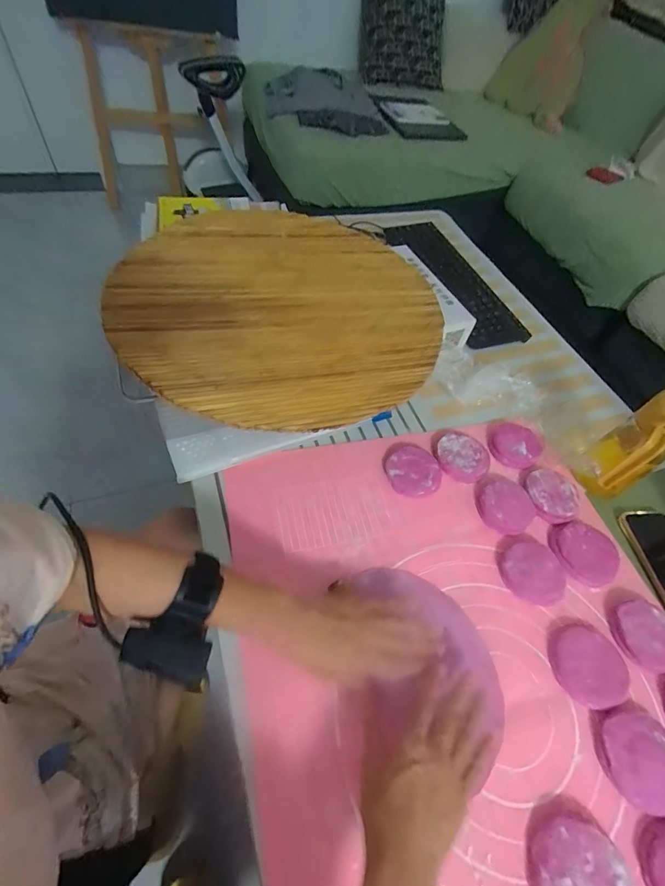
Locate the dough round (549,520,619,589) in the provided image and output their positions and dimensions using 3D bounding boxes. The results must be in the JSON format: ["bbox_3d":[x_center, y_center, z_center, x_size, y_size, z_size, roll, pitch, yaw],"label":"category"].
[{"bbox_3d":[0.327,0.143,0.520,0.080,0.018,0.081,3,54,-4],"label":"dough round"}]

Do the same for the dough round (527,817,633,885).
[{"bbox_3d":[0.210,0.372,0.332,0.082,0.018,0.082,3,54,-4],"label":"dough round"}]

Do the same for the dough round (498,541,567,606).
[{"bbox_3d":[0.250,0.161,0.492,0.069,0.020,0.074,3,54,-4],"label":"dough round"}]

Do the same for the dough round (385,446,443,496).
[{"bbox_3d":[0.114,0.038,0.560,0.076,0.014,0.077,3,54,-4],"label":"dough round"}]

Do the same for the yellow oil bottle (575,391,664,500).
[{"bbox_3d":[0.396,0.009,0.525,0.085,0.177,0.070,-30,62,-25],"label":"yellow oil bottle"}]

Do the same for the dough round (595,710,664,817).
[{"bbox_3d":[0.305,0.310,0.389,0.078,0.019,0.077,3,54,-4],"label":"dough round"}]

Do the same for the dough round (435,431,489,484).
[{"bbox_3d":[0.191,0.020,0.583,0.075,0.014,0.077,3,54,-4],"label":"dough round"}]

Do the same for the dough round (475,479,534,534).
[{"bbox_3d":[0.238,0.084,0.544,0.074,0.016,0.077,3,54,-4],"label":"dough round"}]

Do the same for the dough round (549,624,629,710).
[{"bbox_3d":[0.282,0.244,0.437,0.076,0.016,0.076,3,54,-4],"label":"dough round"}]

